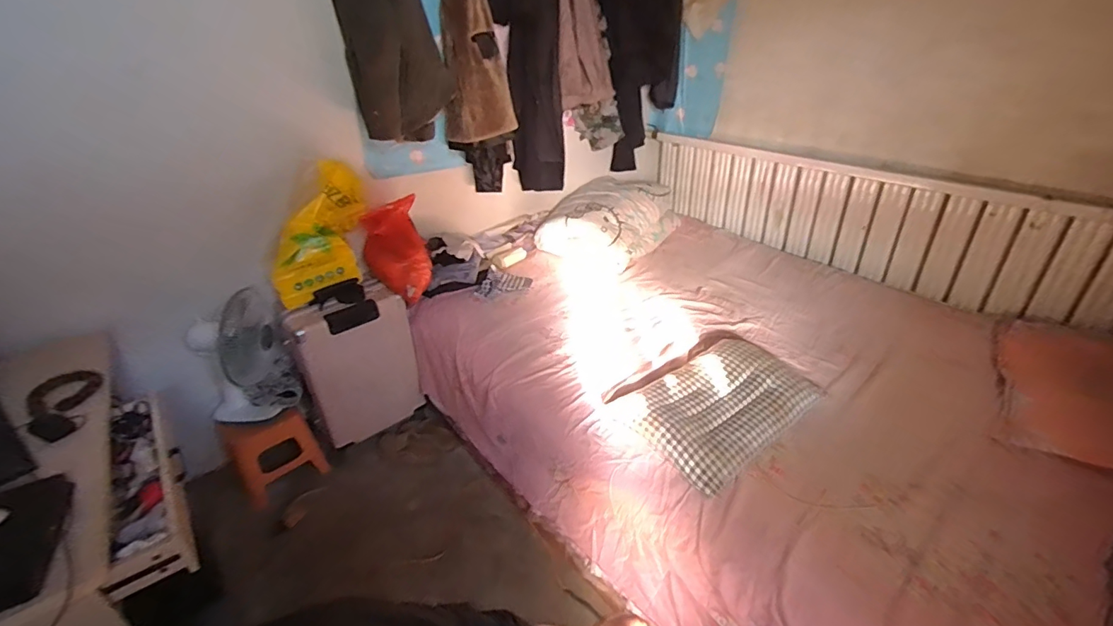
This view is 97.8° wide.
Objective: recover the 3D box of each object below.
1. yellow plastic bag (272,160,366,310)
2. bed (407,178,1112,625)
[{"bbox_3d":[-0.762,-0.242,1.619,0.095,0.490,0.249,25,3,38],"label":"yellow plastic bag"},{"bbox_3d":[0.641,0.143,1.516,1.426,0.739,1.949,-24,36,-34],"label":"bed"}]

